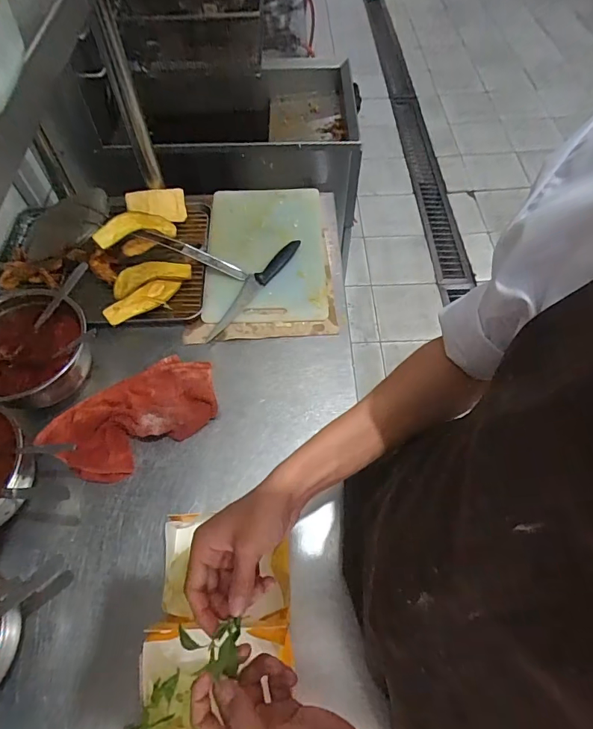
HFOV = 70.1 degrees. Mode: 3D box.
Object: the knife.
[{"bbox_3d":[-0.079,-0.150,0.791,0.037,0.012,0.271,32,65,16],"label":"knife"}]

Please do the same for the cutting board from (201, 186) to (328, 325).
[{"bbox_3d":[-0.061,-0.230,0.834,0.228,0.022,0.338,-2,60,-2],"label":"cutting board"}]

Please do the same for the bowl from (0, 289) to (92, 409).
[{"bbox_3d":[-0.422,-0.017,0.664,0.186,0.091,0.165,-21,63,-12],"label":"bowl"}]

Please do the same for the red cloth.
[{"bbox_3d":[-0.248,0.077,0.656,0.255,0.024,0.142,-31,65,-17],"label":"red cloth"}]

